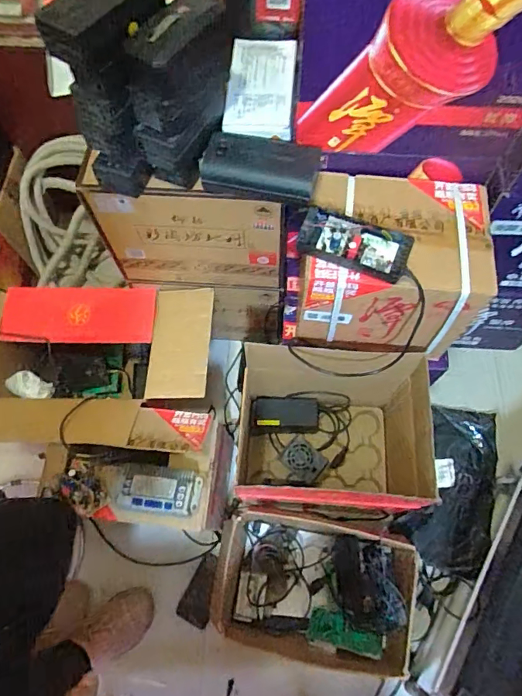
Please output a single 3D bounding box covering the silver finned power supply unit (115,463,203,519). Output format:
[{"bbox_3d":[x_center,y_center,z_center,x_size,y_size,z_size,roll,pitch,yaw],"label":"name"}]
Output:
[{"bbox_3d":[-0.210,0.288,0.930,0.175,0.037,0.095,7,68,4],"label":"silver finned power supply unit"}]

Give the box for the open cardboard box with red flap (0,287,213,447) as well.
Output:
[{"bbox_3d":[-0.456,0.066,1.154,0.668,0.304,0.398,1,67,2],"label":"open cardboard box with red flap"}]

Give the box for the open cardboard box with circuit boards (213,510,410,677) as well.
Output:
[{"bbox_3d":[0.109,0.536,1.024,0.415,0.150,0.286,10,68,5],"label":"open cardboard box with circuit boards"}]

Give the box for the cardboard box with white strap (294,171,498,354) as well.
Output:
[{"bbox_3d":[0.235,-0.144,0.889,0.322,0.261,0.262,7,68,4],"label":"cardboard box with white strap"}]

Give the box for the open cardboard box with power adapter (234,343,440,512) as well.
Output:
[{"bbox_3d":[0.155,0.214,1.063,0.422,0.399,0.296,2,67,2],"label":"open cardboard box with power adapter"}]

